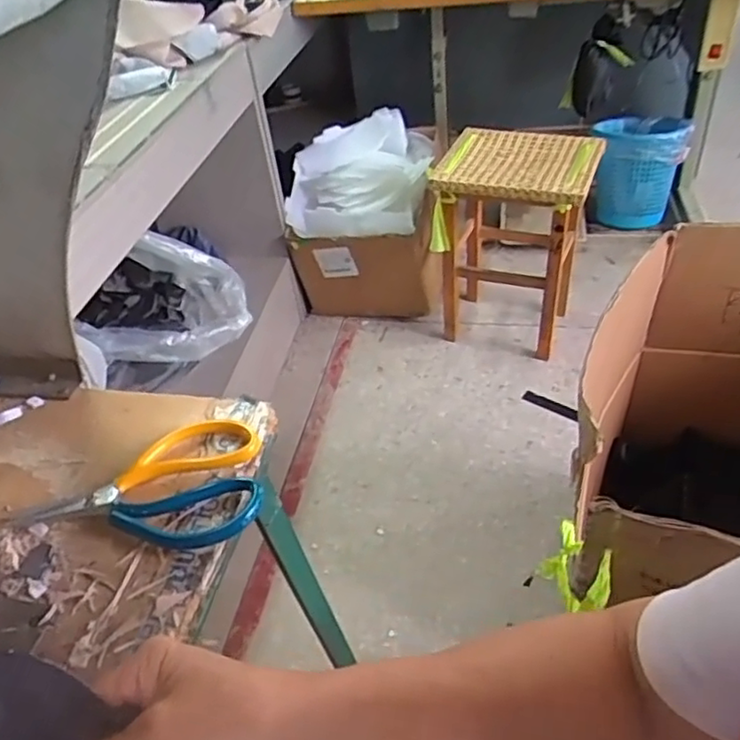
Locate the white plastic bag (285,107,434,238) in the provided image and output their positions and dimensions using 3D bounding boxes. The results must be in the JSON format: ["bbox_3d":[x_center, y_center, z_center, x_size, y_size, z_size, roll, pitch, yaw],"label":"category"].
[{"bbox_3d":[-0.031,-0.518,1.730,0.369,0.137,0.404,4,42,13],"label":"white plastic bag"}]

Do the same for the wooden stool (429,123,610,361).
[{"bbox_3d":[0.351,-0.304,1.622,0.357,0.492,0.323,10,44,20],"label":"wooden stool"}]

